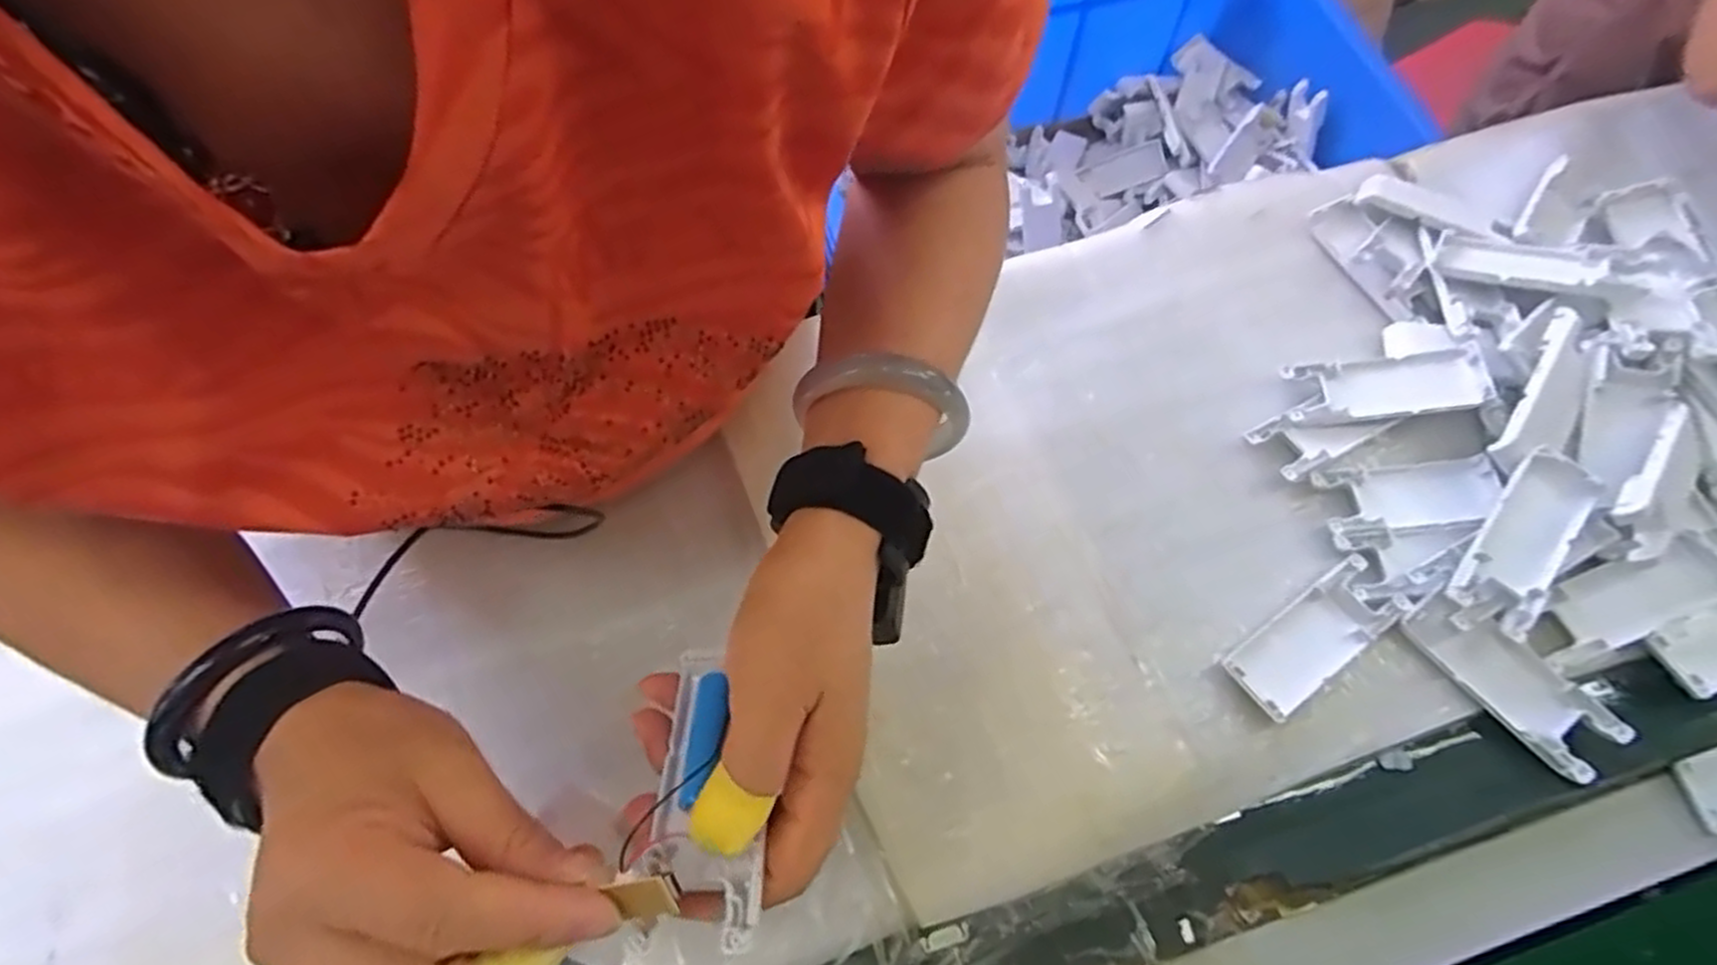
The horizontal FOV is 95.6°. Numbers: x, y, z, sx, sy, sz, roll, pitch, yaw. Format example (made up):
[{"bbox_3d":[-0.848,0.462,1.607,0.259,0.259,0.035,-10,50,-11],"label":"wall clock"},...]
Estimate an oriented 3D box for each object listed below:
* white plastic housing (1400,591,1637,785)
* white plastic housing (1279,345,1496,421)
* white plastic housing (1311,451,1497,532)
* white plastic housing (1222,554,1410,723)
[{"bbox_3d":[0.342,0.101,0.408,0.040,0.014,0.104,-34,69,-14],"label":"white plastic housing"},{"bbox_3d":[0.321,-0.059,0.475,0.105,0.014,0.043,-6,65,13],"label":"white plastic housing"},{"bbox_3d":[0.321,0.006,0.452,0.102,0.008,0.037,-8,65,-3],"label":"white plastic housing"},{"bbox_3d":[0.247,0.083,0.421,0.105,0.014,0.041,-33,69,-13],"label":"white plastic housing"}]

